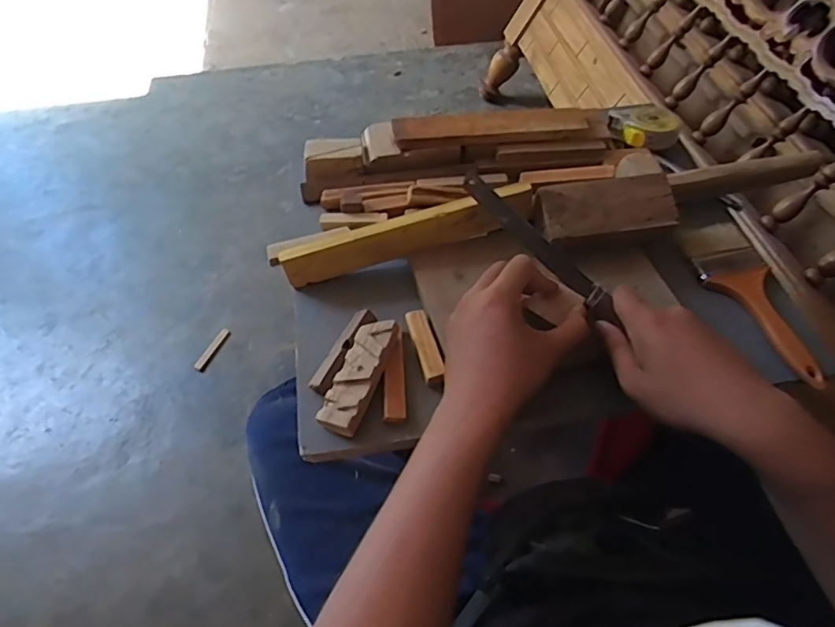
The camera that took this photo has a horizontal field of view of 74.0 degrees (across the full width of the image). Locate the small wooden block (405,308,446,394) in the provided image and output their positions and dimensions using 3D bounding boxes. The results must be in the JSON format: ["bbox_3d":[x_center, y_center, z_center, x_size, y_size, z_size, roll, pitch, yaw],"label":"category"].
[{"bbox_3d":[0.009,0.030,0.485,0.020,0.016,0.079,-14,57,-8],"label":"small wooden block"}]

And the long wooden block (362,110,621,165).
[{"bbox_3d":[0.081,-0.204,0.619,0.281,0.035,0.051,-5,56,-2],"label":"long wooden block"}]

